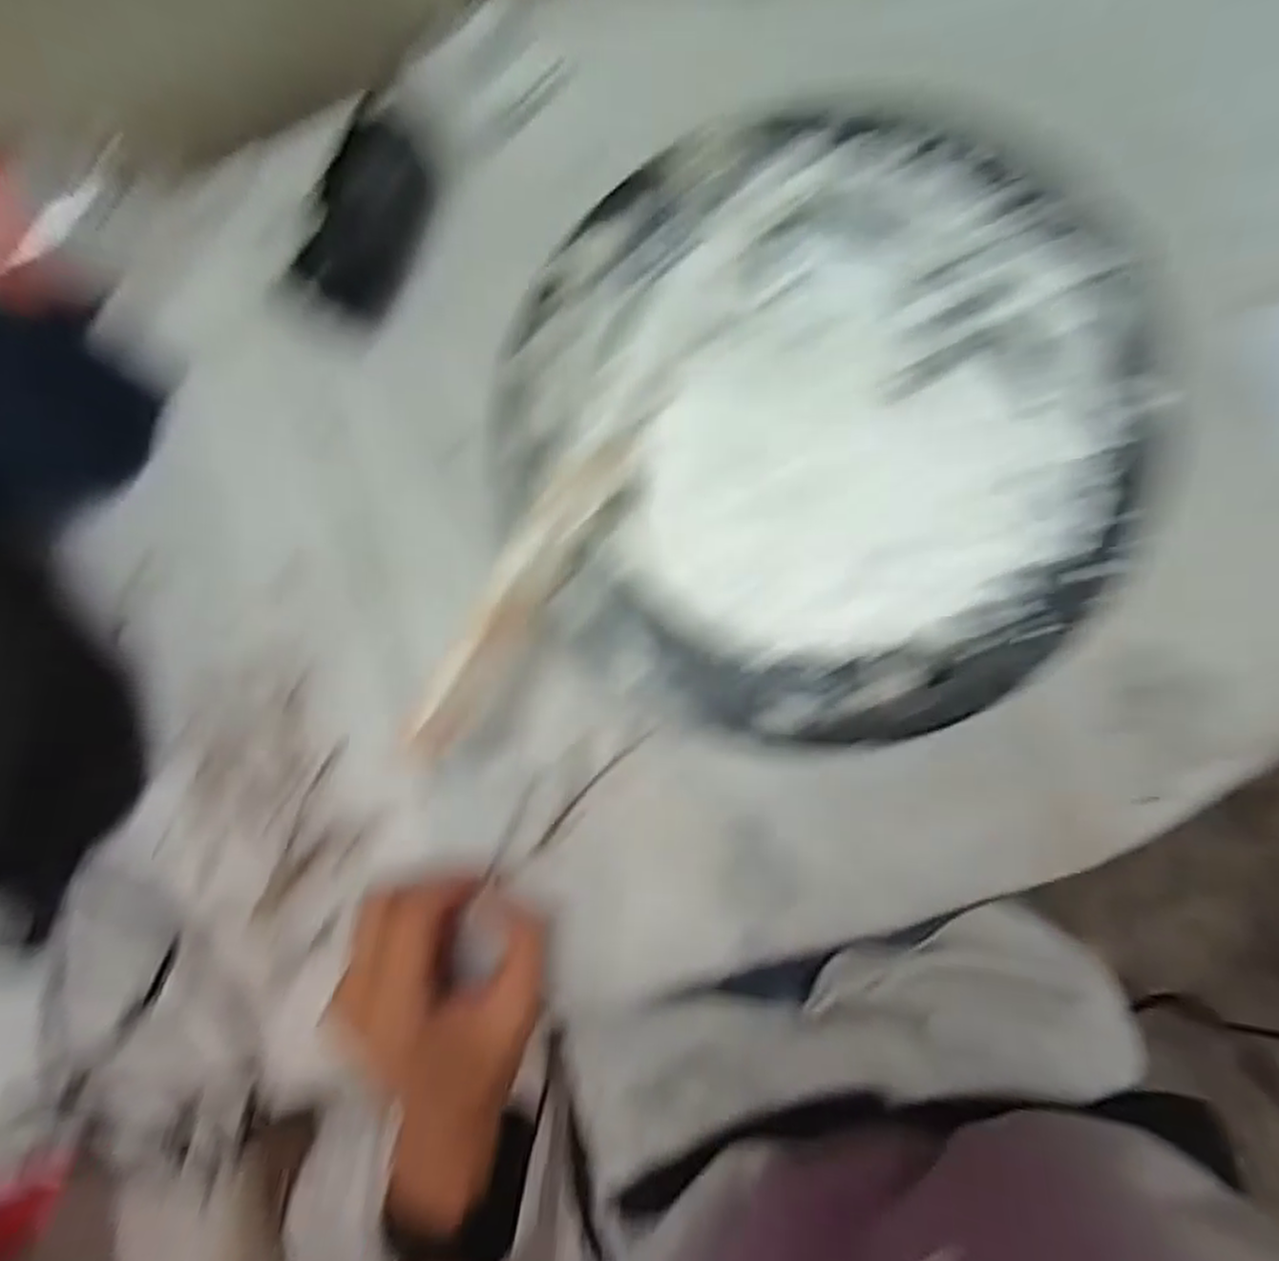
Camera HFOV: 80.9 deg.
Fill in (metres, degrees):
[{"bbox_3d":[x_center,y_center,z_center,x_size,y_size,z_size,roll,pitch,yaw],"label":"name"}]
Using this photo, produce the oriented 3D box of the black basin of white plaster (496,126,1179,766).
[{"bbox_3d":[0.073,-0.087,0.334,0.260,0.047,0.249,0,92,8],"label":"black basin of white plaster"}]

